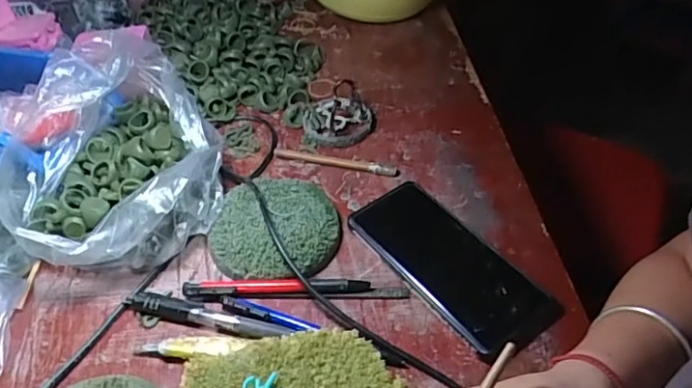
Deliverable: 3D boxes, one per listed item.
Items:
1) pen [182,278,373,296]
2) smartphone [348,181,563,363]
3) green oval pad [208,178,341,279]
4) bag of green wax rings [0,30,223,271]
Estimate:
[{"bbox_3d":[-0.053,0.070,0.428,0.139,0.010,0.012,-2,47,-1],"label":"pen"},{"bbox_3d":[0.080,0.054,0.445,0.078,0.015,0.165,-30,53,-25],"label":"smartphone"},{"bbox_3d":[-0.059,0.027,0.461,0.103,0.022,0.094,-9,47,-8],"label":"green oval pad"},{"bbox_3d":[-0.193,-0.039,0.469,0.162,0.094,0.206,-12,48,-11],"label":"bag of green wax rings"}]

